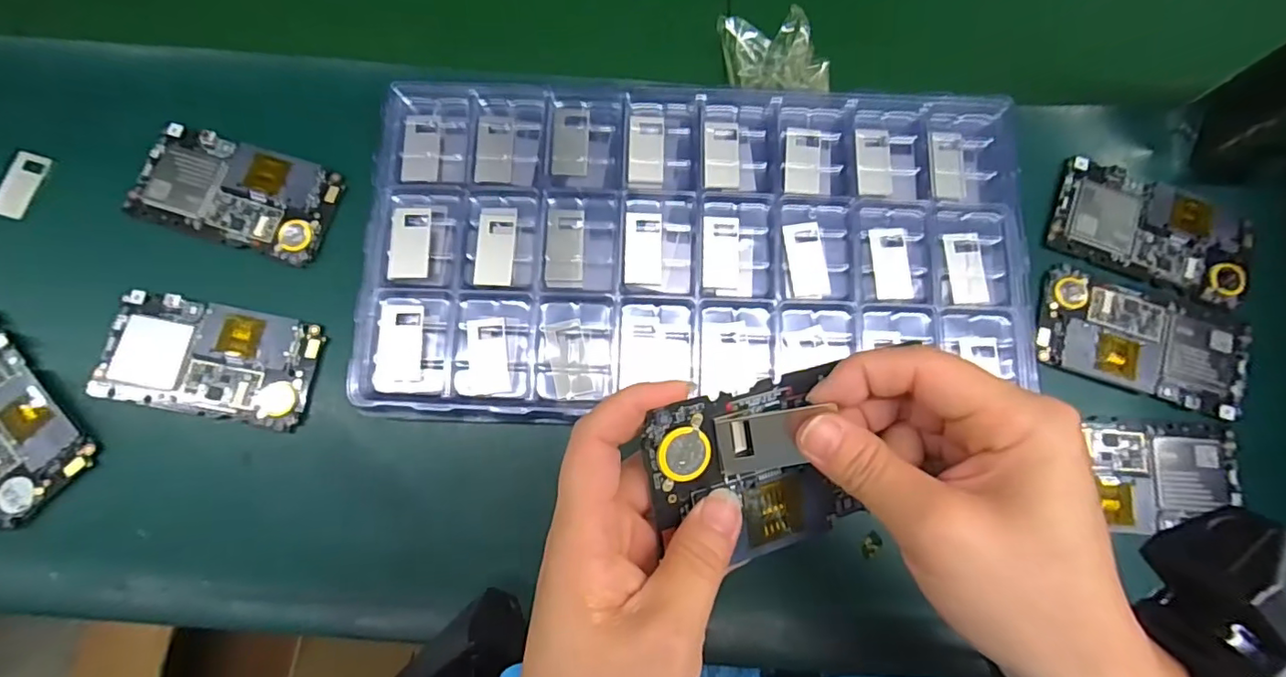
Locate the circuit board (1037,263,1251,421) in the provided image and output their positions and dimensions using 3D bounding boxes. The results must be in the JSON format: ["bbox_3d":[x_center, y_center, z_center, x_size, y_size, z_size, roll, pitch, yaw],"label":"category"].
[{"bbox_3d":[0.309,0.001,0.346,0.123,0.007,0.065,20,80,5],"label":"circuit board"}]

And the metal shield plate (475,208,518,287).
[{"bbox_3d":[-0.087,-0.055,0.330,0.022,0.004,0.048,2,76,-1],"label":"metal shield plate"}]

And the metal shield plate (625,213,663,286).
[{"bbox_3d":[0.001,-0.054,0.334,0.022,0.004,0.044,1,76,-1],"label":"metal shield plate"}]

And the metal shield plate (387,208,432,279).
[{"bbox_3d":[-0.139,-0.057,0.334,0.024,0.005,0.044,-1,76,-2],"label":"metal shield plate"}]

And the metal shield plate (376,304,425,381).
[{"bbox_3d":[-0.140,0.002,0.323,0.024,0.004,0.043,1,81,-8],"label":"metal shield plate"}]

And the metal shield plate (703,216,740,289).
[{"bbox_3d":[0.047,-0.052,0.333,0.021,0.004,0.043,1,76,-1],"label":"metal shield plate"}]

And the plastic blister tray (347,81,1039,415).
[{"bbox_3d":[0.033,-0.057,0.335,0.381,0.019,0.195,1,76,-1],"label":"plastic blister tray"}]

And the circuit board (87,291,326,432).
[{"bbox_3d":[-0.260,0.012,0.334,0.122,0.005,0.065,10,76,1],"label":"circuit board"}]

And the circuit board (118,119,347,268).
[{"bbox_3d":[-0.258,-0.093,0.355,0.122,0.005,0.065,18,77,3],"label":"circuit board"}]

